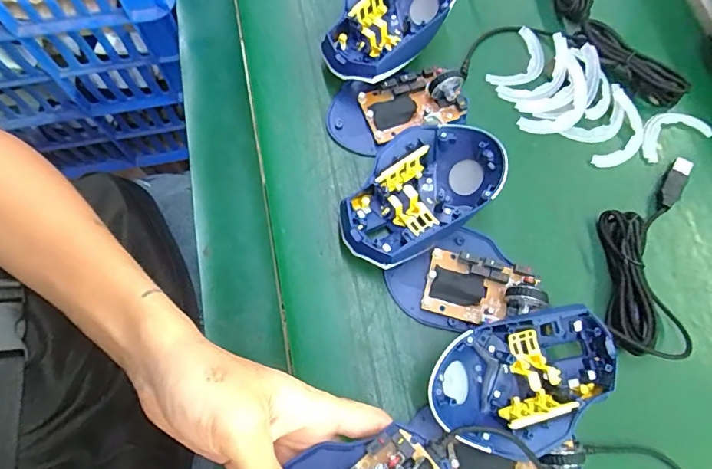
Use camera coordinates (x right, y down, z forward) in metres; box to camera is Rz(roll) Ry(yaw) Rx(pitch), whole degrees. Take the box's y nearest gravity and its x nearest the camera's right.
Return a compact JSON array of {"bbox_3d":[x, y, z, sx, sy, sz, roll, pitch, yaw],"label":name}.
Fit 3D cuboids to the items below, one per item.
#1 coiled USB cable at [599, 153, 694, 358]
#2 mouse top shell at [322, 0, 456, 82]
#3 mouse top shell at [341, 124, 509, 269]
[{"bbox_3d":[0.205,0.008,0.326,0.055,0.020,0.155,17,71,3],"label":"coiled USB cable"},{"bbox_3d":[0.024,-0.166,0.370,0.077,0.041,0.123,36,73,9],"label":"mouse top shell"},{"bbox_3d":[0.043,-0.029,0.324,0.118,0.041,0.071,-34,76,-13],"label":"mouse top shell"}]

